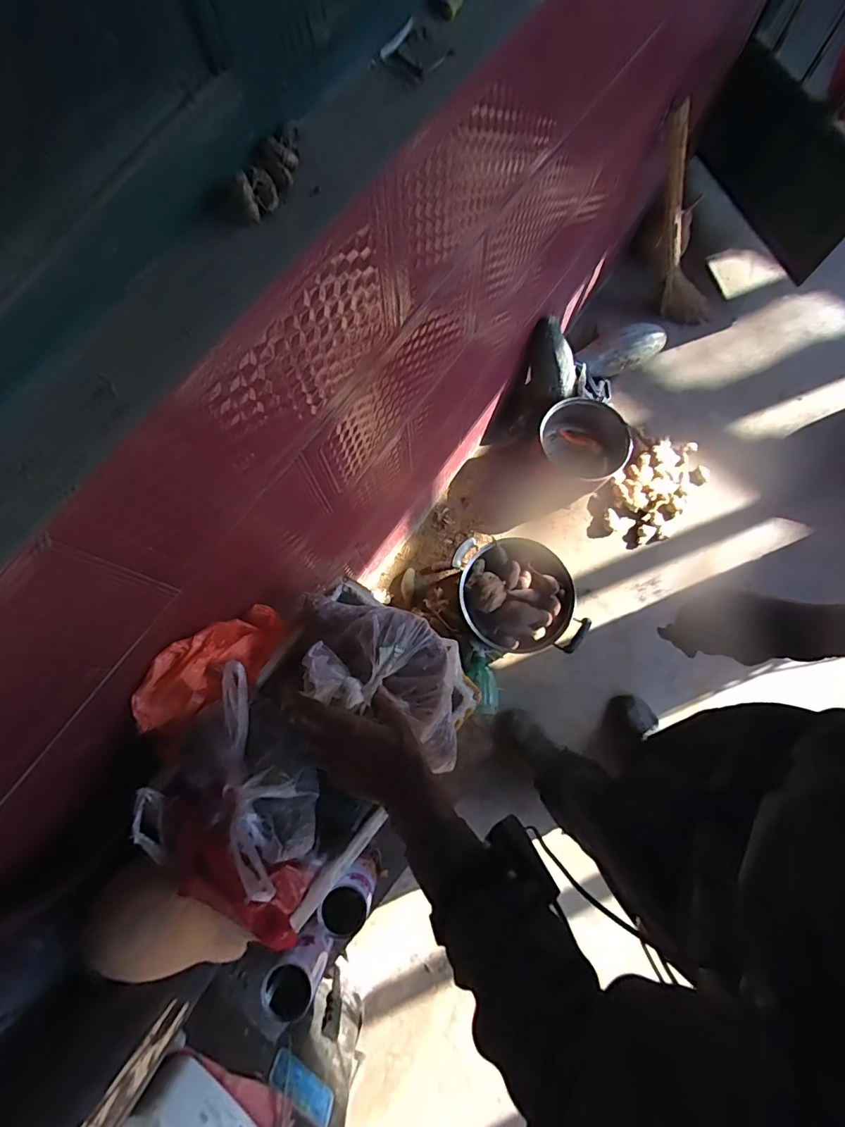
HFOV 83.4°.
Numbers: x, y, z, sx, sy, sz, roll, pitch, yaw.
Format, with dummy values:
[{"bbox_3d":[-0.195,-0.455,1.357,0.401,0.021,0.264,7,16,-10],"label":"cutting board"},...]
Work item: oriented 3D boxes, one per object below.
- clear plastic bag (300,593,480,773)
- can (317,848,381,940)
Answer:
[{"bbox_3d":[-0.046,0.135,0.598,0.249,0.106,0.154,29,77,8],"label":"clear plastic bag"},{"bbox_3d":[-0.098,0.455,0.664,0.063,0.122,0.069,0,75,1],"label":"can"}]

